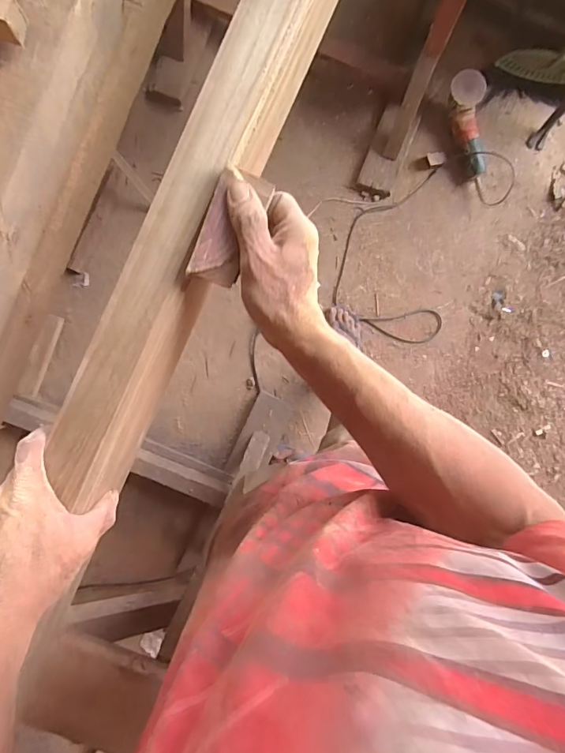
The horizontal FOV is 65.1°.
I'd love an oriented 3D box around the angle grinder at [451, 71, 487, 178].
[{"bbox_3d":[0.532,-0.706,1.239,0.082,0.109,0.251,-15,89,0],"label":"angle grinder"}]

